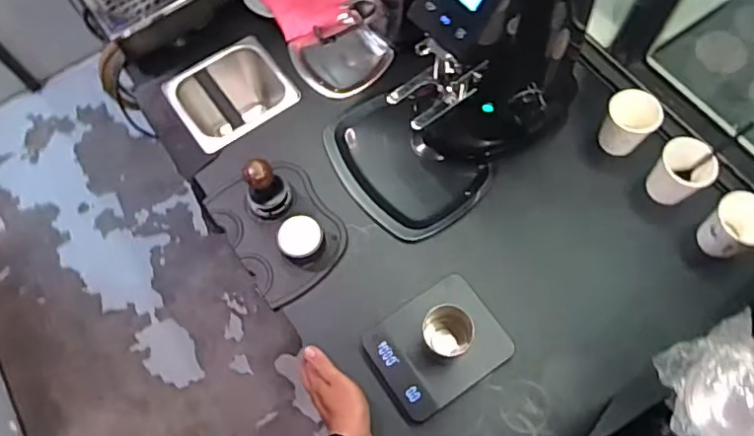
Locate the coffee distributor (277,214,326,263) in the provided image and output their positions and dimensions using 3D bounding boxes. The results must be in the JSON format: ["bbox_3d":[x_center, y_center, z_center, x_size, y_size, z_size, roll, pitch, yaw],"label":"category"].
[{"bbox_3d":[-0.103,0.031,0.765,0.058,0.053,0.056,-1,68,3],"label":"coffee distributor"}]

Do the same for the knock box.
[{"bbox_3d":[-0.233,-0.183,0.948,0.178,0.135,0.167,-34,70,-11],"label":"knock box"}]

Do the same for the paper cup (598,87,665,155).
[{"bbox_3d":[0.354,-0.130,0.791,0.072,0.088,0.066,37,74,16],"label":"paper cup"}]

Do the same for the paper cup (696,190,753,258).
[{"bbox_3d":[0.473,0.012,0.727,0.068,0.072,0.074,39,75,16],"label":"paper cup"}]

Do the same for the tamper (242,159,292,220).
[{"bbox_3d":[-0.156,-0.043,0.764,0.060,0.091,0.061,18,70,10],"label":"tamper"}]

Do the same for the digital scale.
[{"bbox_3d":[0.073,0.163,0.707,0.163,0.025,0.129,-33,70,-10],"label":"digital scale"}]

